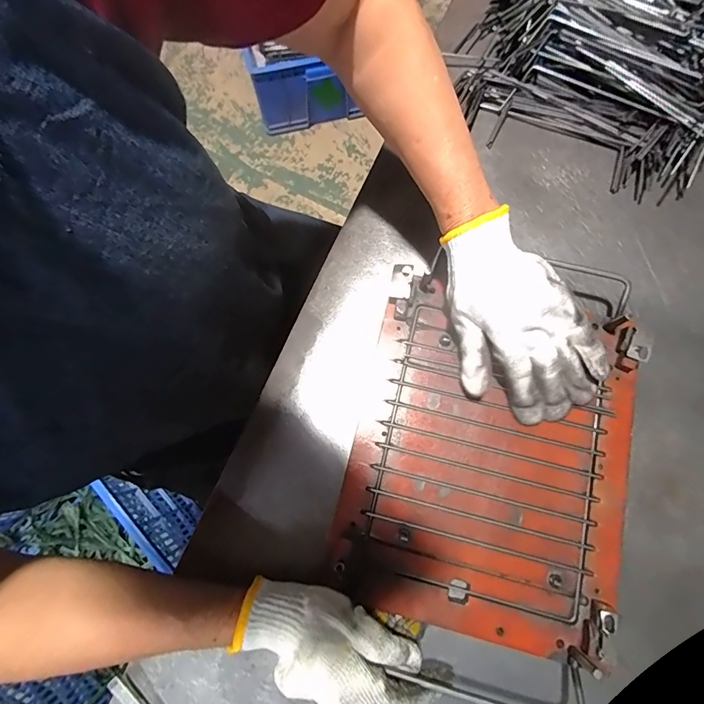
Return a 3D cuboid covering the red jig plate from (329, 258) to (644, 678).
[{"bbox_3d":[0.121,0.092,0.358,0.232,0.019,0.293,13,77,5],"label":"red jig plate"}]

